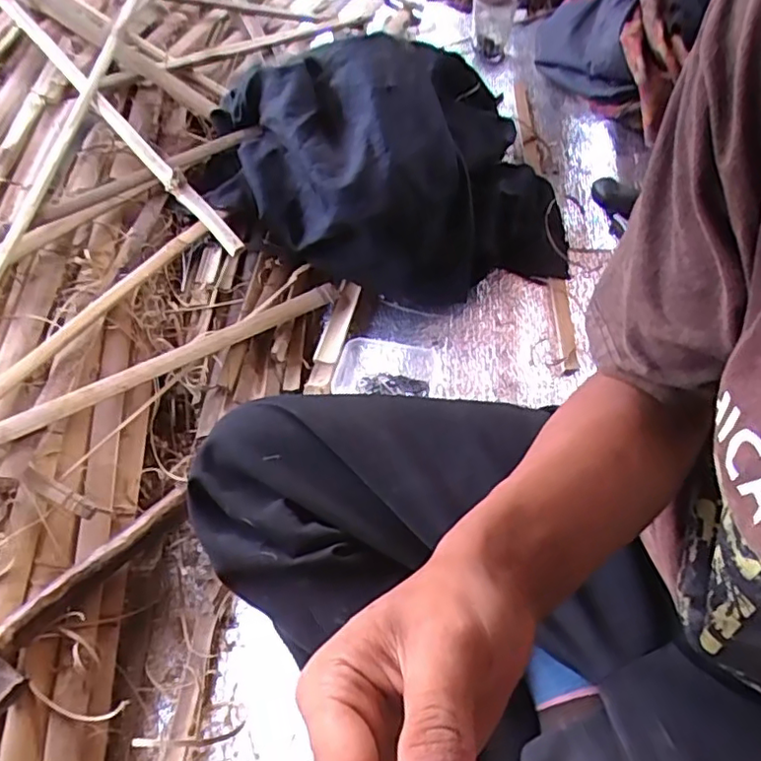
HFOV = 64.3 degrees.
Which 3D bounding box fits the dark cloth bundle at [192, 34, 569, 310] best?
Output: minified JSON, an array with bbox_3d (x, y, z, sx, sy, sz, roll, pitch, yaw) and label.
[{"bbox_3d":[-0.004,-0.270,0.736,0.411,0.177,0.324,-12,57,-5],"label":"dark cloth bundle"}]

